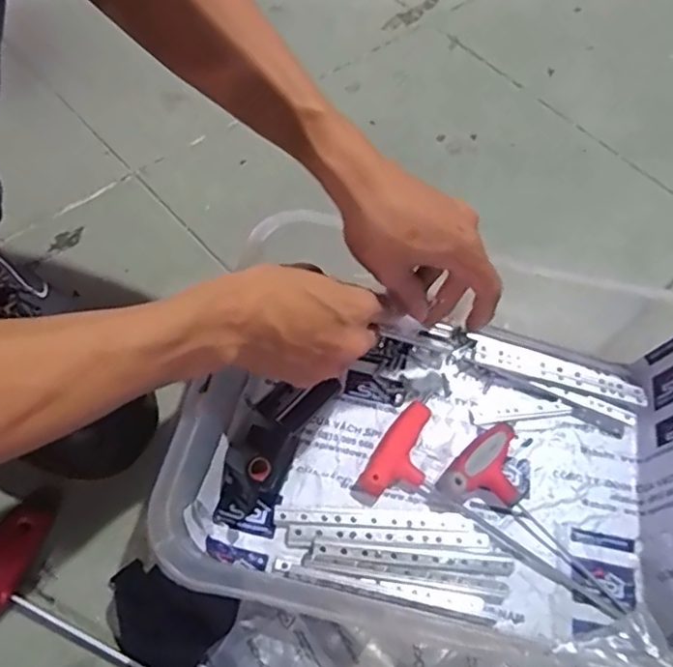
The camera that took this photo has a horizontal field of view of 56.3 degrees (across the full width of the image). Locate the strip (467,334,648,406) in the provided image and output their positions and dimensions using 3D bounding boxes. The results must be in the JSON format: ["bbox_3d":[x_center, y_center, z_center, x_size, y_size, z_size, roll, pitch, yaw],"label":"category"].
[{"bbox_3d":[0.174,0.028,0.500,0.134,0.006,0.028,15,66,6],"label":"strip"}]

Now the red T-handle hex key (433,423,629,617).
[{"bbox_3d":[0.144,0.129,0.442,0.141,0.023,0.073,43,70,7],"label":"red T-handle hex key"}]

